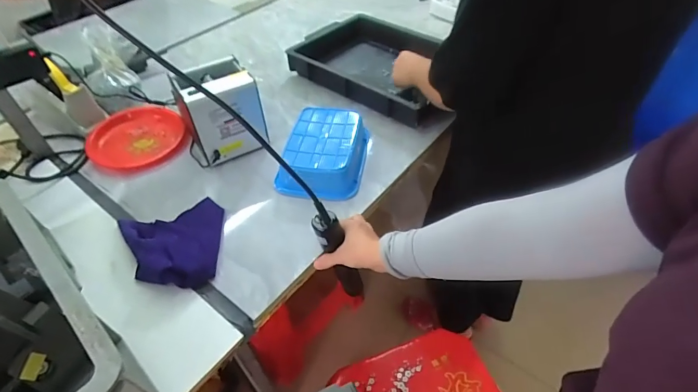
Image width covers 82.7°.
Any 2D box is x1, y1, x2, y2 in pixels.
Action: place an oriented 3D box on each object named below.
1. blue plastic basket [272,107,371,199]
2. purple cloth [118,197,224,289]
[{"bbox_3d":[-0.044,-0.081,0.711,0.142,0.056,0.180,4,47,7],"label":"blue plastic basket"},{"bbox_3d":[-0.253,0.063,0.593,0.139,0.039,0.160,-25,50,-19],"label":"purple cloth"}]

